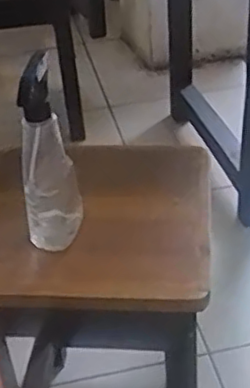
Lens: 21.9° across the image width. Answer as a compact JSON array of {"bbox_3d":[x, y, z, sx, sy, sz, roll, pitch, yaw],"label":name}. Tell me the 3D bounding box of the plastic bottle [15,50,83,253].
[{"bbox_3d":[-0.092,-0.046,0.739,0.060,0.222,0.082,-7,37,-4],"label":"plastic bottle"}]

